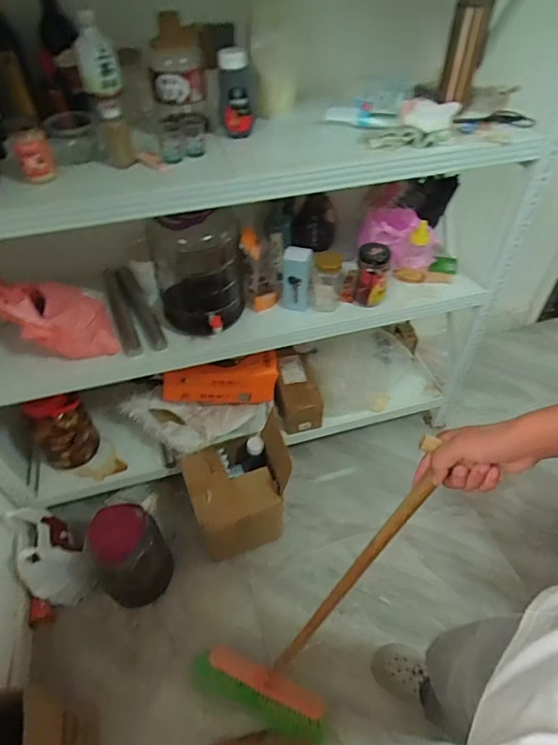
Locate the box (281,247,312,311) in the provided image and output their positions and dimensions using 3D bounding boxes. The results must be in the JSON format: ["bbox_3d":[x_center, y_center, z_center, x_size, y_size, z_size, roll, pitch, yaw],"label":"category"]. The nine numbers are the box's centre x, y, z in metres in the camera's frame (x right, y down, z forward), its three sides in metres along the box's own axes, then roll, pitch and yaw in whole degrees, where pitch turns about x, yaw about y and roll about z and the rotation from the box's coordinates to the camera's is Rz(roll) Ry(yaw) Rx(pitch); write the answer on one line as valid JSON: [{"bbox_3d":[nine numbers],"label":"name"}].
[{"bbox_3d":[0.045,-0.242,1.197,0.075,0.182,0.049,-2,47,-2],"label":"box"}]

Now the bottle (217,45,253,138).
[{"bbox_3d":[-0.085,-0.548,0.907,0.061,0.152,0.052,-5,47,-4],"label":"bottle"}]

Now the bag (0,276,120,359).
[{"bbox_3d":[-0.519,-0.133,1.057,0.229,0.173,0.125,-16,49,-14],"label":"bag"}]

